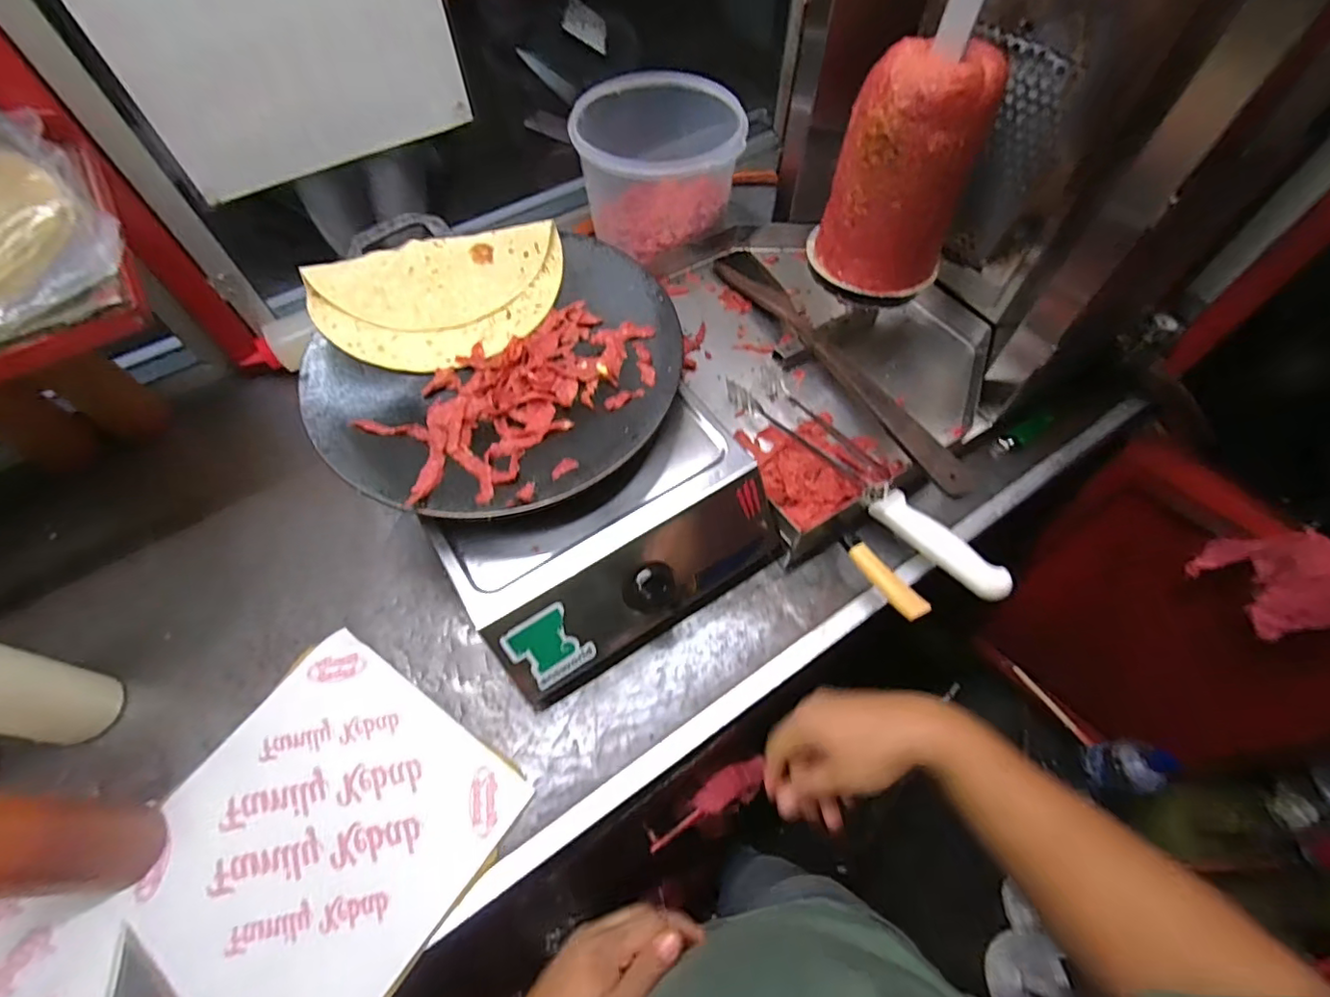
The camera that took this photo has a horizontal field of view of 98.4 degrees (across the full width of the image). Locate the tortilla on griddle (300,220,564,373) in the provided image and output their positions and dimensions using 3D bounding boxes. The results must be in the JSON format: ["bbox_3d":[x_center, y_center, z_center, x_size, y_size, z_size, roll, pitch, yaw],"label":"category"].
[{"bbox_3d":[-0.206,-0.196,0.550,0.235,0.033,0.133,-22,62,-15],"label":"tortilla on griddle"}]

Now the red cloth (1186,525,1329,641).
[{"bbox_3d":[0.724,0.108,0.643,0.181,0.130,0.034,46,48,13],"label":"red cloth"}]

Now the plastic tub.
[{"bbox_3d":[-0.008,-0.414,0.739,0.195,0.145,0.194,1,58,-2],"label":"plastic tub"}]

